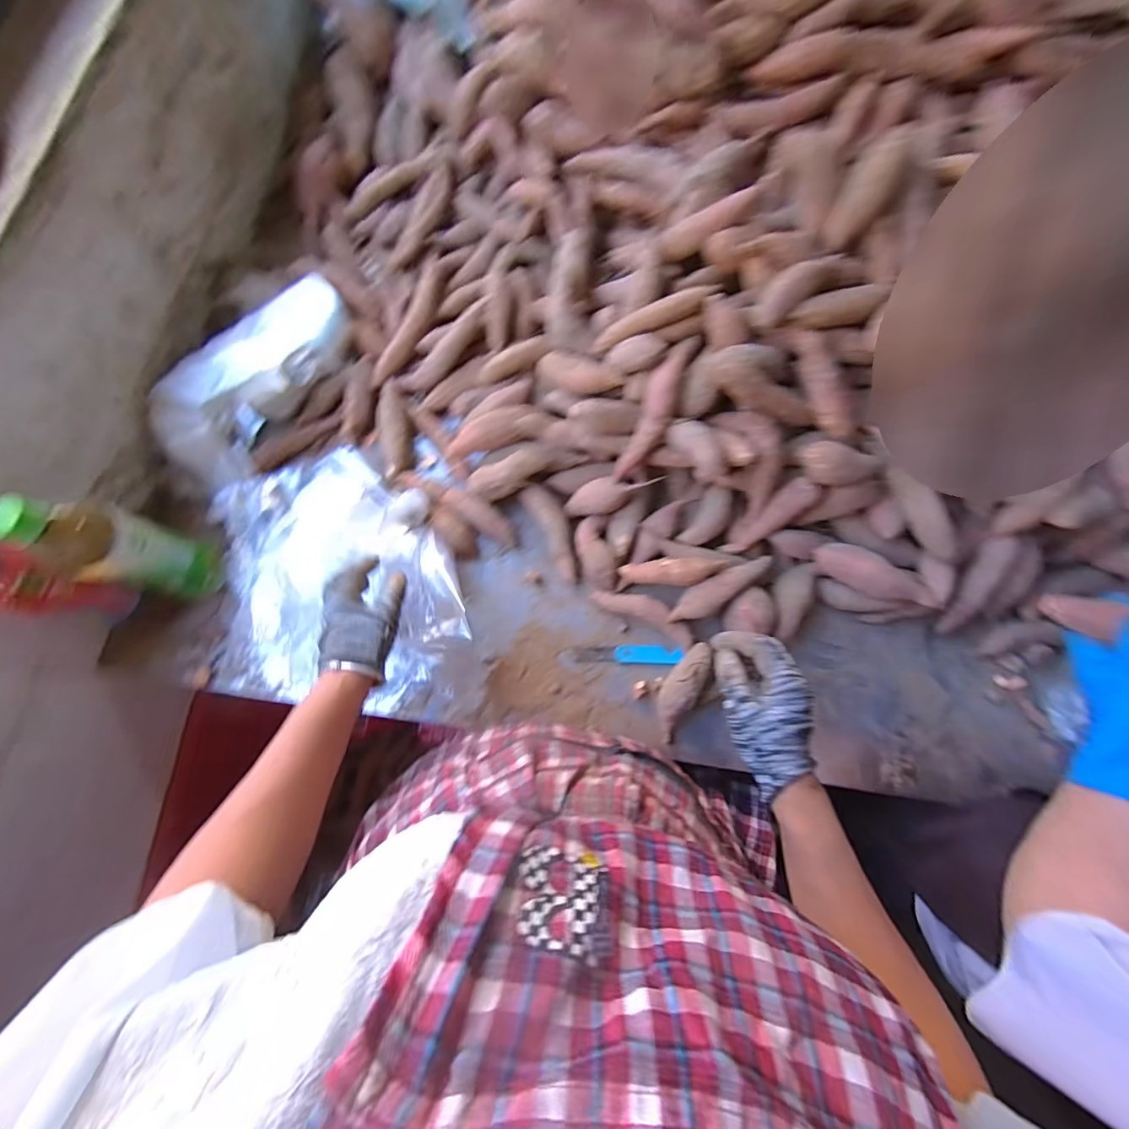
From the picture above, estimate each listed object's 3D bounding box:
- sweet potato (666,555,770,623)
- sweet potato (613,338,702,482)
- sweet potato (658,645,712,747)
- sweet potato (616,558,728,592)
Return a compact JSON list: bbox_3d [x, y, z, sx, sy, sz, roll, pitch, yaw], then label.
[{"bbox_3d":[0.174,0.028,0.529,0.126,0.028,0.033,-27,77,-6],"label":"sweet potato"},{"bbox_3d":[0.098,-0.163,0.514,0.038,0.038,0.157,27,108,7],"label":"sweet potato"},{"bbox_3d":[0.128,0.142,0.524,0.041,0.038,0.115,23,94,6],"label":"sweet potato"},{"bbox_3d":[0.115,0.010,0.527,0.117,0.025,0.028,-7,75,19],"label":"sweet potato"}]

